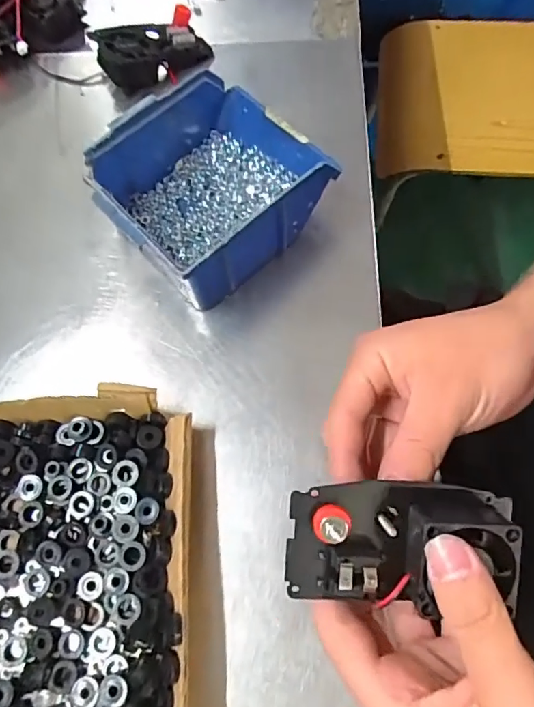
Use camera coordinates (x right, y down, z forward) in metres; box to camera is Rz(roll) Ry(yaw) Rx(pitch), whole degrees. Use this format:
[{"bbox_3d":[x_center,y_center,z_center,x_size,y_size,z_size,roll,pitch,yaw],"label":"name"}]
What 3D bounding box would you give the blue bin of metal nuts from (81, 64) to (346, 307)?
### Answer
[{"bbox_3d":[-0.042,-0.116,0.358,0.144,0.072,0.124,-39,74,-14],"label":"blue bin of metal nuts"}]

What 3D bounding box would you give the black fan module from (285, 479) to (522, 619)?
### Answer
[{"bbox_3d":[0.057,0.082,0.218,0.093,0.032,0.048,3,94,8],"label":"black fan module"}]

